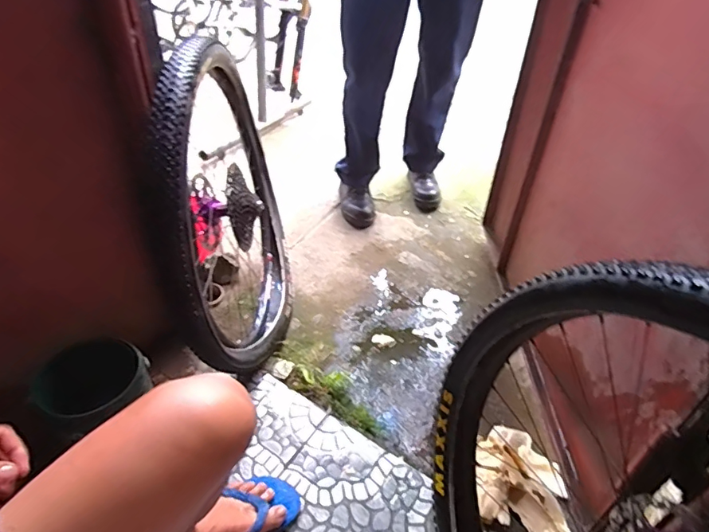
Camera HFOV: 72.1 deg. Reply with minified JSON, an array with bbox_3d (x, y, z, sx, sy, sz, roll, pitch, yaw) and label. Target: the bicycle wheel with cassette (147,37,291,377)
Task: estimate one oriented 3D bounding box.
[{"bbox_3d":[-0.254,-0.123,1.059,0.202,0.640,0.612,-1,40,-6],"label":"bicycle wheel with cassette"}]

